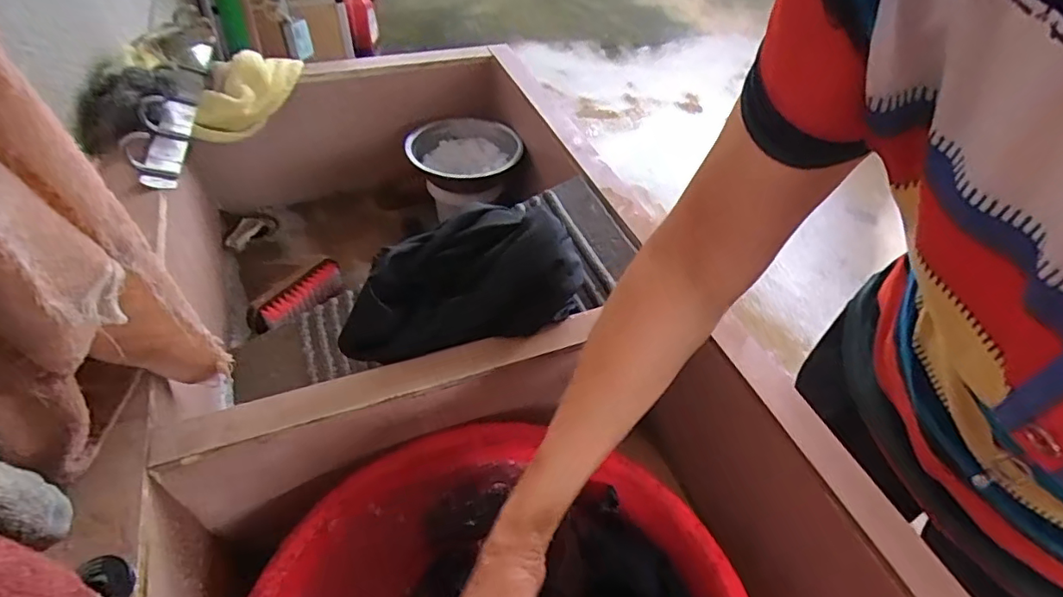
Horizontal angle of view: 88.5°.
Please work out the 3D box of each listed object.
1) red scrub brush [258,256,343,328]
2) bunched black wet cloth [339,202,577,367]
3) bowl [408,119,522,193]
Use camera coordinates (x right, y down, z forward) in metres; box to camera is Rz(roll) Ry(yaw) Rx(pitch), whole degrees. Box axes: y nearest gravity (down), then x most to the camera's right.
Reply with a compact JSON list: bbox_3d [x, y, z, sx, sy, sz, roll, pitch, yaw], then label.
[{"bbox_3d":[-0.291,-0.005,0.699,0.034,0.033,0.112,33,53,24],"label":"red scrub brush"},{"bbox_3d":[-0.058,-0.022,0.468,0.206,0.065,0.104,-10,49,-14],"label":"bunched black wet cloth"},{"bbox_3d":[-0.097,-0.197,0.808,0.145,0.081,0.145,2,47,-3],"label":"bowl"}]

